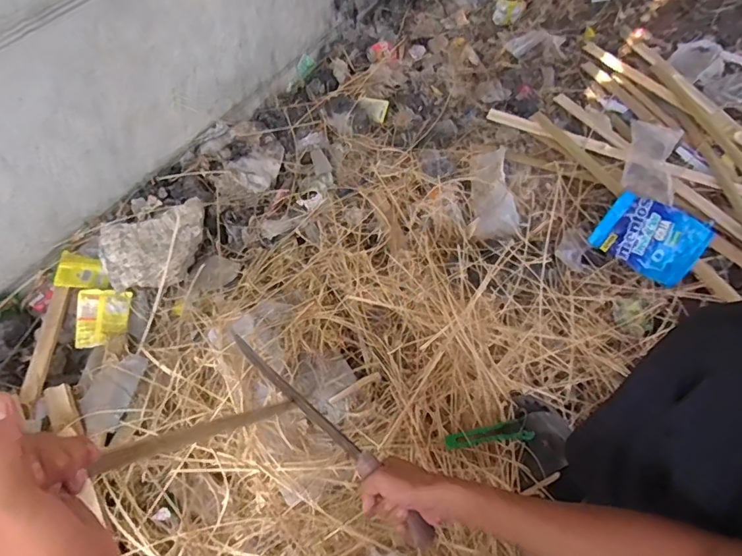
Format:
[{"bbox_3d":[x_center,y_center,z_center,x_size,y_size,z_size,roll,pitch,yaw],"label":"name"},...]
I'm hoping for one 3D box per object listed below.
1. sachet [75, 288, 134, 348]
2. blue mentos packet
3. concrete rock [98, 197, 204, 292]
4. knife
[{"bbox_3d":[-0.557,0.081,1.020,0.099,0.009,0.118,-2,78,-16],"label":"sachet"},{"bbox_3d":[0.572,-0.083,1.003,0.188,0.026,0.133,34,110,17],"label":"blue mentos packet"},{"bbox_3d":[-0.460,-0.076,1.050,0.209,0.069,0.178,-17,57,-5],"label":"concrete rock"},{"bbox_3d":[-0.068,0.202,0.679,0.406,0.029,0.032,38,68,26],"label":"knife"}]

